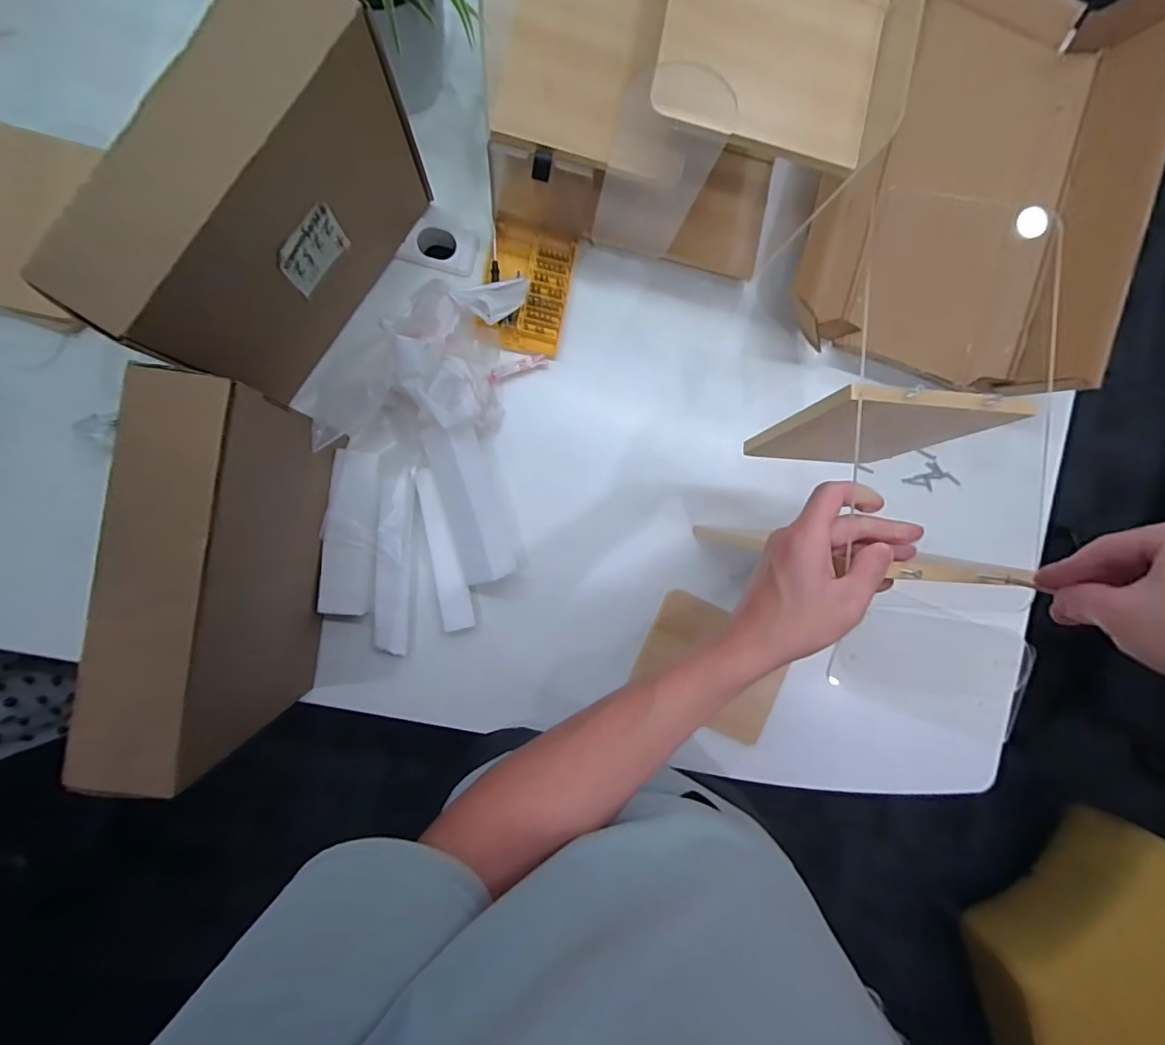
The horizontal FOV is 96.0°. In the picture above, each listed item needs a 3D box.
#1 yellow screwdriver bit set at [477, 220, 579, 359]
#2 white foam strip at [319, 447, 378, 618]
[{"bbox_3d":[-0.071,-0.308,0.697,0.120,0.031,0.161,10,89,-8],"label":"yellow screwdriver bit set"},{"bbox_3d":[-0.283,0.014,0.643,0.063,0.016,0.198,3,99,-36],"label":"white foam strip"}]

